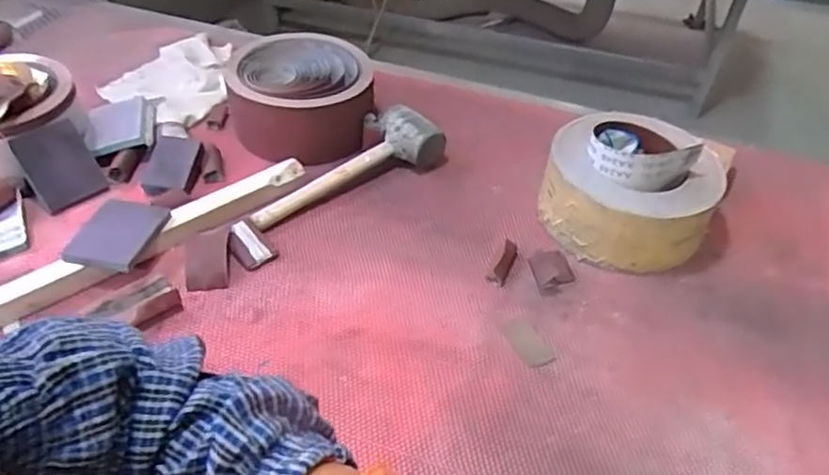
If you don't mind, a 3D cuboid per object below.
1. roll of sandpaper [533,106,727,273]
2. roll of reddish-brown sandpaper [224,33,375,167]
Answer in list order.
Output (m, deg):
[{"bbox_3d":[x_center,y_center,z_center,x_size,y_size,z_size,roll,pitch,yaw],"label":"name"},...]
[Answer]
[{"bbox_3d":[0.337,-0.092,1.017,0.240,0.137,0.270,16,46,14],"label":"roll of sandpaper"},{"bbox_3d":[-0.206,-0.262,1.171,0.253,0.116,0.244,-6,45,-9],"label":"roll of reddish-brown sandpaper"}]

